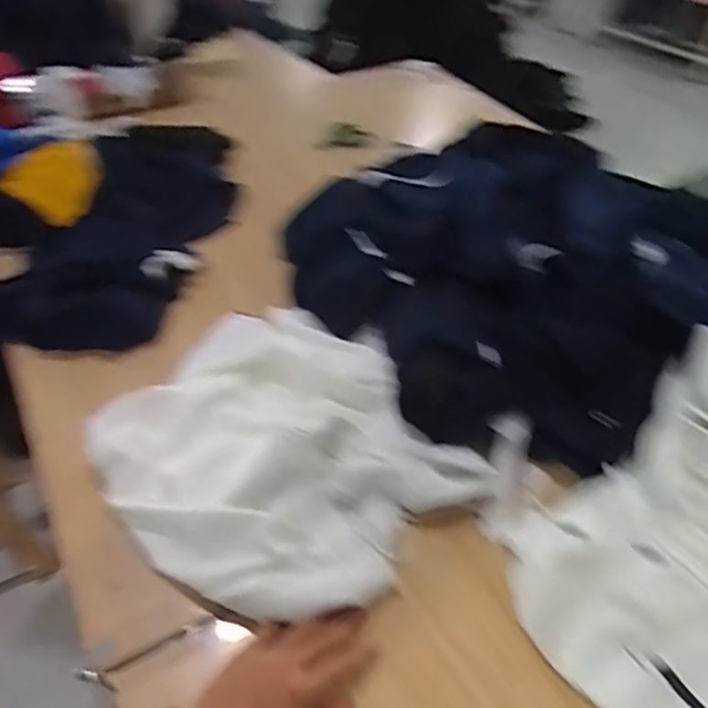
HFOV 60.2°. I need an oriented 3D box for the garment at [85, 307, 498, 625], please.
[{"bbox_3d":[-0.098,0.099,0.740,0.371,0.061,0.421,-24,48,-22],"label":"garment"}]

